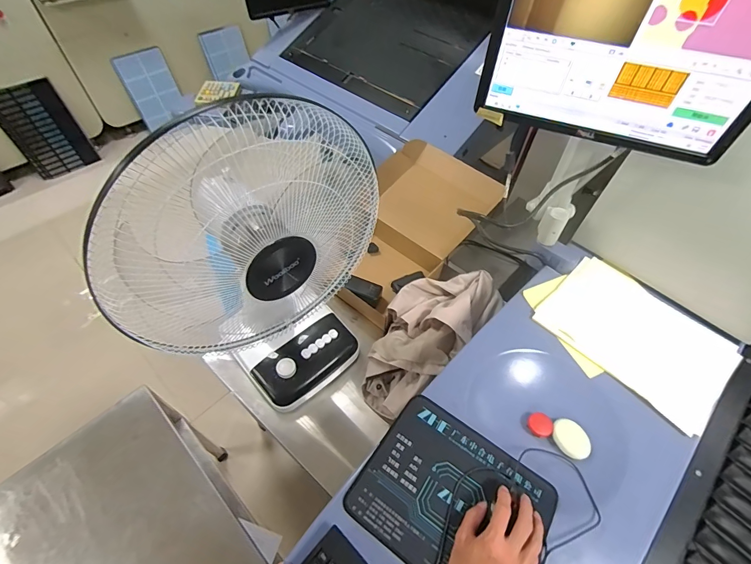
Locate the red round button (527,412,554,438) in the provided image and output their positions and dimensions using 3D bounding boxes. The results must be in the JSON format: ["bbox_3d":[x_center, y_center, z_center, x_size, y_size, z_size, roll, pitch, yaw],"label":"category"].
[{"bbox_3d":[0.279,0.242,0.616,0.038,0.009,0.038,1,53,-1],"label":"red round button"}]

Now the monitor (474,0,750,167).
[{"bbox_3d":[0.347,-0.331,0.484,0.371,0.295,0.041,19,55,12],"label":"monitor"}]

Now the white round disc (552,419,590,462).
[{"bbox_3d":[0.323,0.258,0.600,0.048,0.008,0.062,-22,57,-17],"label":"white round disc"}]

